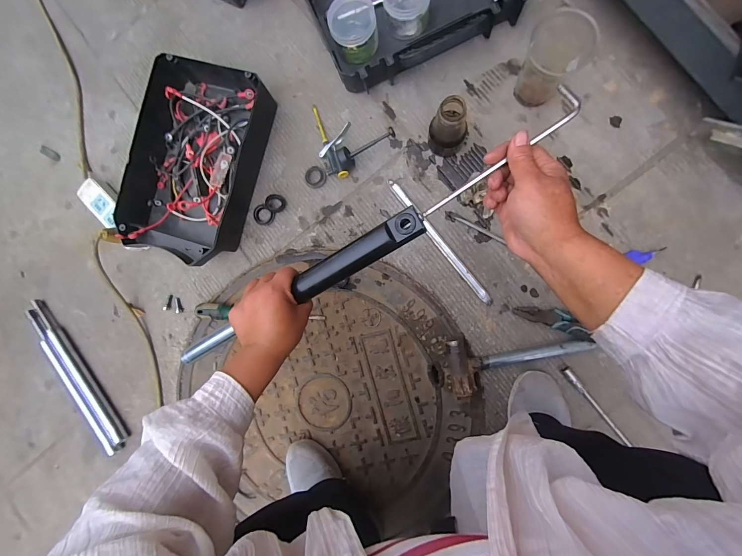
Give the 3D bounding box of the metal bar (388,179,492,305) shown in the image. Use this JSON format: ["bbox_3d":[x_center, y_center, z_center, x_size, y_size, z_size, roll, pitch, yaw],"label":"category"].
[{"bbox_3d":[0.126,-0.068,0.584,0.017,0.009,0.290,-38,85,6],"label":"metal bar"}]

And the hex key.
[{"bbox_3d":[0.130,-0.127,0.331,0.182,0.008,0.031,-37,85,15],"label":"hex key"}]

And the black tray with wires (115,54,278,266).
[{"bbox_3d":[-0.329,-0.218,0.604,0.225,0.078,0.357,16,91,8],"label":"black tray with wires"}]

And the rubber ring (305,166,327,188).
[{"bbox_3d":[-0.108,-0.196,0.610,0.046,0.007,0.039,43,95,6],"label":"rubber ring"}]

